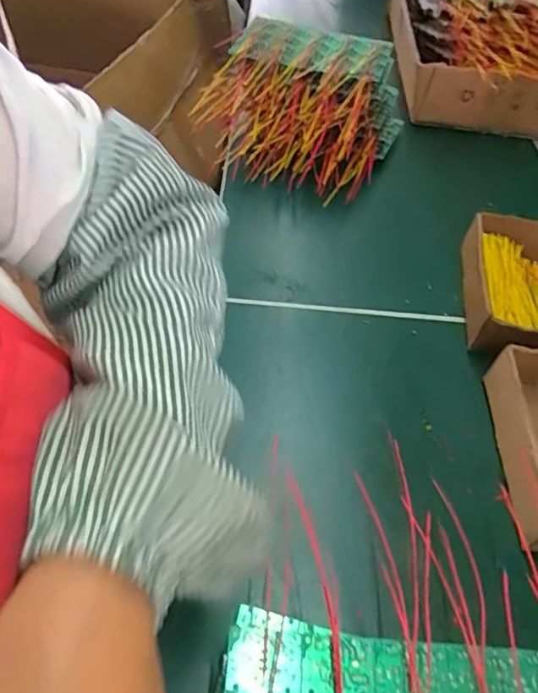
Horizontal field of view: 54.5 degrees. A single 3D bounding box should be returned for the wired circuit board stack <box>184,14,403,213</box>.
[{"bbox_3d":[0.034,-0.272,0.591,0.209,0.091,0.197,22,52,12],"label":"wired circuit board stack"}]

